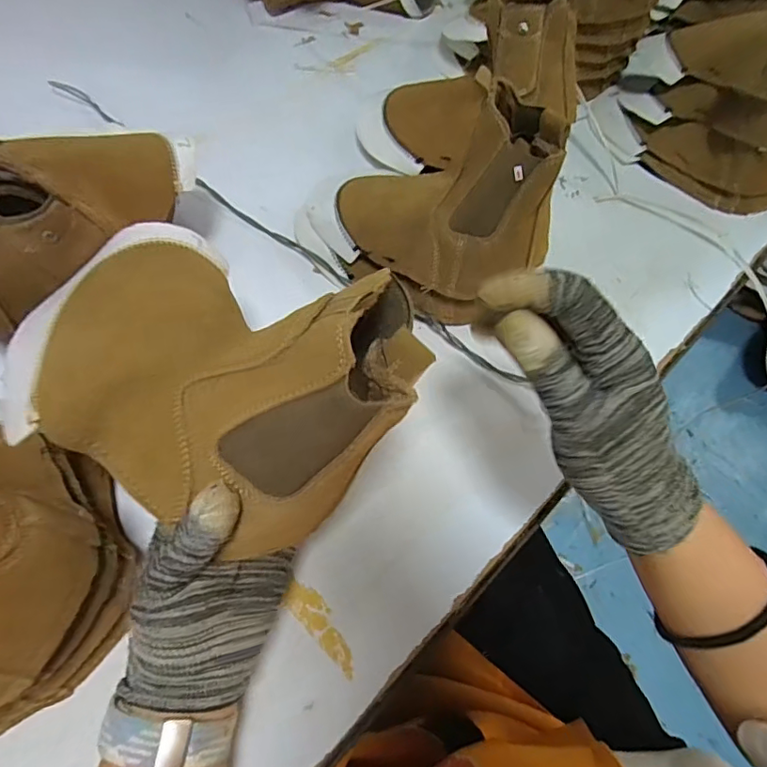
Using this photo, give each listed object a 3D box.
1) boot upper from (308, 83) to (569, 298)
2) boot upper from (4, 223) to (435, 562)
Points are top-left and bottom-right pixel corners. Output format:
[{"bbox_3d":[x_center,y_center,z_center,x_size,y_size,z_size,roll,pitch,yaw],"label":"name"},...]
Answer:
[{"bbox_3d":[0.032,-0.170,0.485,0.229,0.160,0.124,31,63,19],"label":"boot upper"},{"bbox_3d":[-0.099,-0.017,0.306,0.231,0.102,0.160,25,62,16],"label":"boot upper"}]

